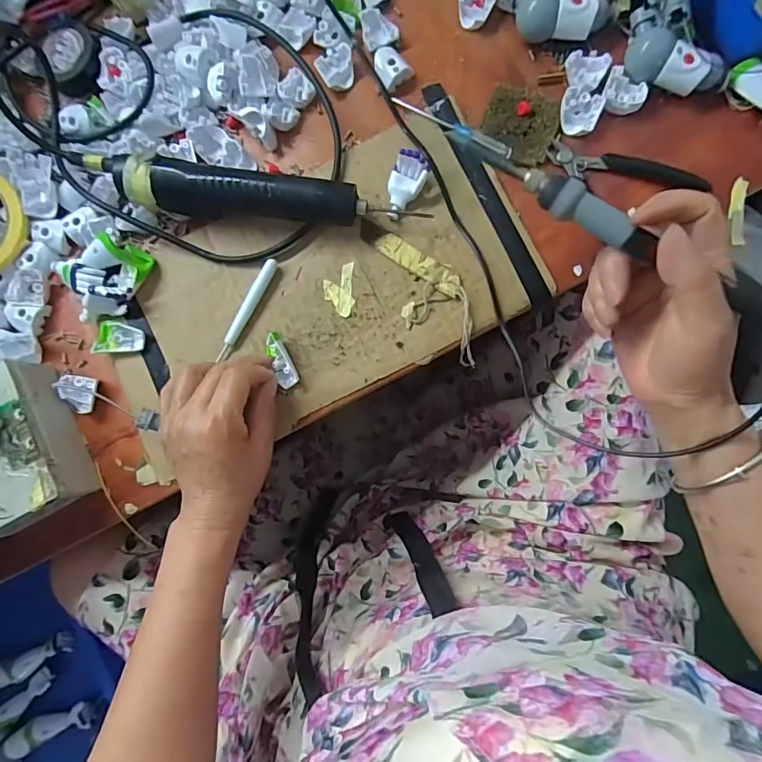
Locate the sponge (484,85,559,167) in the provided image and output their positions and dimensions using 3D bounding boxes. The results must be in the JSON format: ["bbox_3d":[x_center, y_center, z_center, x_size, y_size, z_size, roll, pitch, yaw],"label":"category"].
[{"bbox_3d":[0.116,-0.213,0.396,0.060,0.005,0.058,23,87,7],"label":"sponge"}]

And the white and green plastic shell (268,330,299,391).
[{"bbox_3d":[-0.083,-0.017,0.393,0.016,0.010,0.047,-19,103,4],"label":"white and green plastic shell"}]

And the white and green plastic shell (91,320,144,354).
[{"bbox_3d":[-0.227,-0.038,0.412,0.041,0.015,0.027,-5,84,5],"label":"white and green plastic shell"}]

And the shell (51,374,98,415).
[{"bbox_3d":[-0.263,0.012,0.412,0.031,0.019,0.032,12,85,7],"label":"shell"}]

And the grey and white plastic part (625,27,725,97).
[{"bbox_3d":[0.228,-0.246,0.372,0.070,0.028,0.030,35,88,8],"label":"grey and white plastic part"}]

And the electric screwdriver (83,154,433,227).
[{"bbox_3d":[-0.103,-0.154,0.389,0.270,0.047,0.045,5,87,6],"label":"electric screwdriver"}]

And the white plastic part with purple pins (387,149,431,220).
[{"bbox_3d":[0.019,-0.161,0.391,0.028,0.010,0.053,25,113,2],"label":"white plastic part with purple pins"}]

